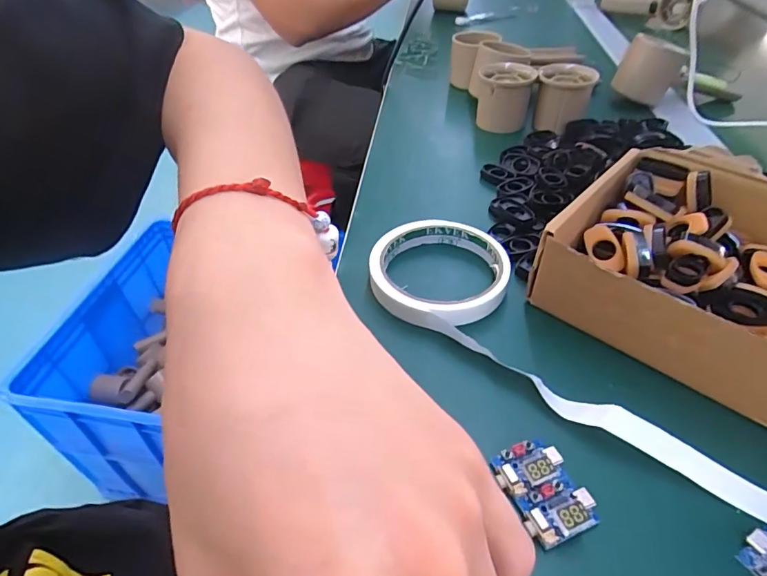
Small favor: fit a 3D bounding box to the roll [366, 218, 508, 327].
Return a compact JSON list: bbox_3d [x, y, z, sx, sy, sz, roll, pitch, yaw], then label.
[{"bbox_3d":[0.037,-0.013,0.315,0.090,0.016,0.090,-1,43,1],"label":"roll"}]

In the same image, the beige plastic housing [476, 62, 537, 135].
[{"bbox_3d":[0.123,-0.196,0.478,0.054,0.047,0.052,5,44,7],"label":"beige plastic housing"}]

